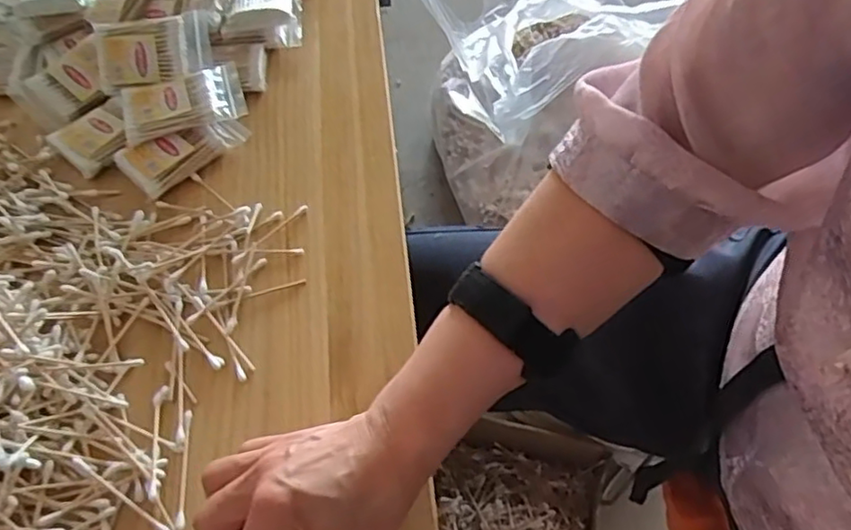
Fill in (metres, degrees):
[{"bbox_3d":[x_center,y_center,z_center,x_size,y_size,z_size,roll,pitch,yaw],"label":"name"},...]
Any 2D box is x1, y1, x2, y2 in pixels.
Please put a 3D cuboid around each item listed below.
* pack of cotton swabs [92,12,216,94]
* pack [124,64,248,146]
[{"bbox_3d":[-0.234,-0.182,0.565,0.090,0.026,0.057,-13,91,-6],"label":"pack of cotton swabs"},{"bbox_3d":[-0.199,-0.133,0.541,0.096,0.021,0.059,-18,58,-8],"label":"pack"}]

